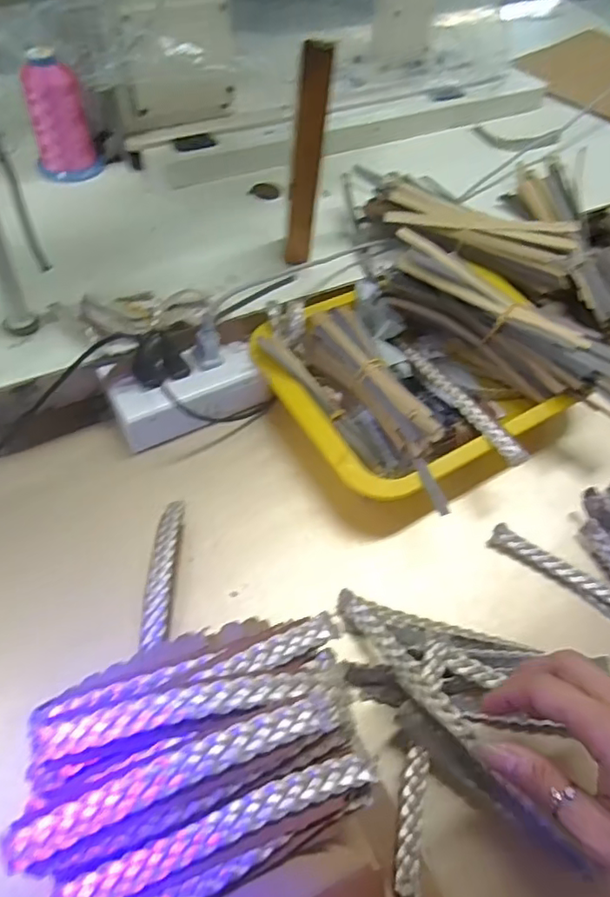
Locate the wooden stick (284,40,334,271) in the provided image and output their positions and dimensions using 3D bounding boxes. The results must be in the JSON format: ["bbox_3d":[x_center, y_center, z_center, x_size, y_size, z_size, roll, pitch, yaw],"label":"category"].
[{"bbox_3d":[0.001,-0.226,0.474,0.025,0.182,0.011,9,55,1],"label":"wooden stick"}]

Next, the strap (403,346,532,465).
[{"bbox_3d":[0.127,-0.039,0.475,0.018,0.008,0.149,-28,51,-8],"label":"strap"}]

